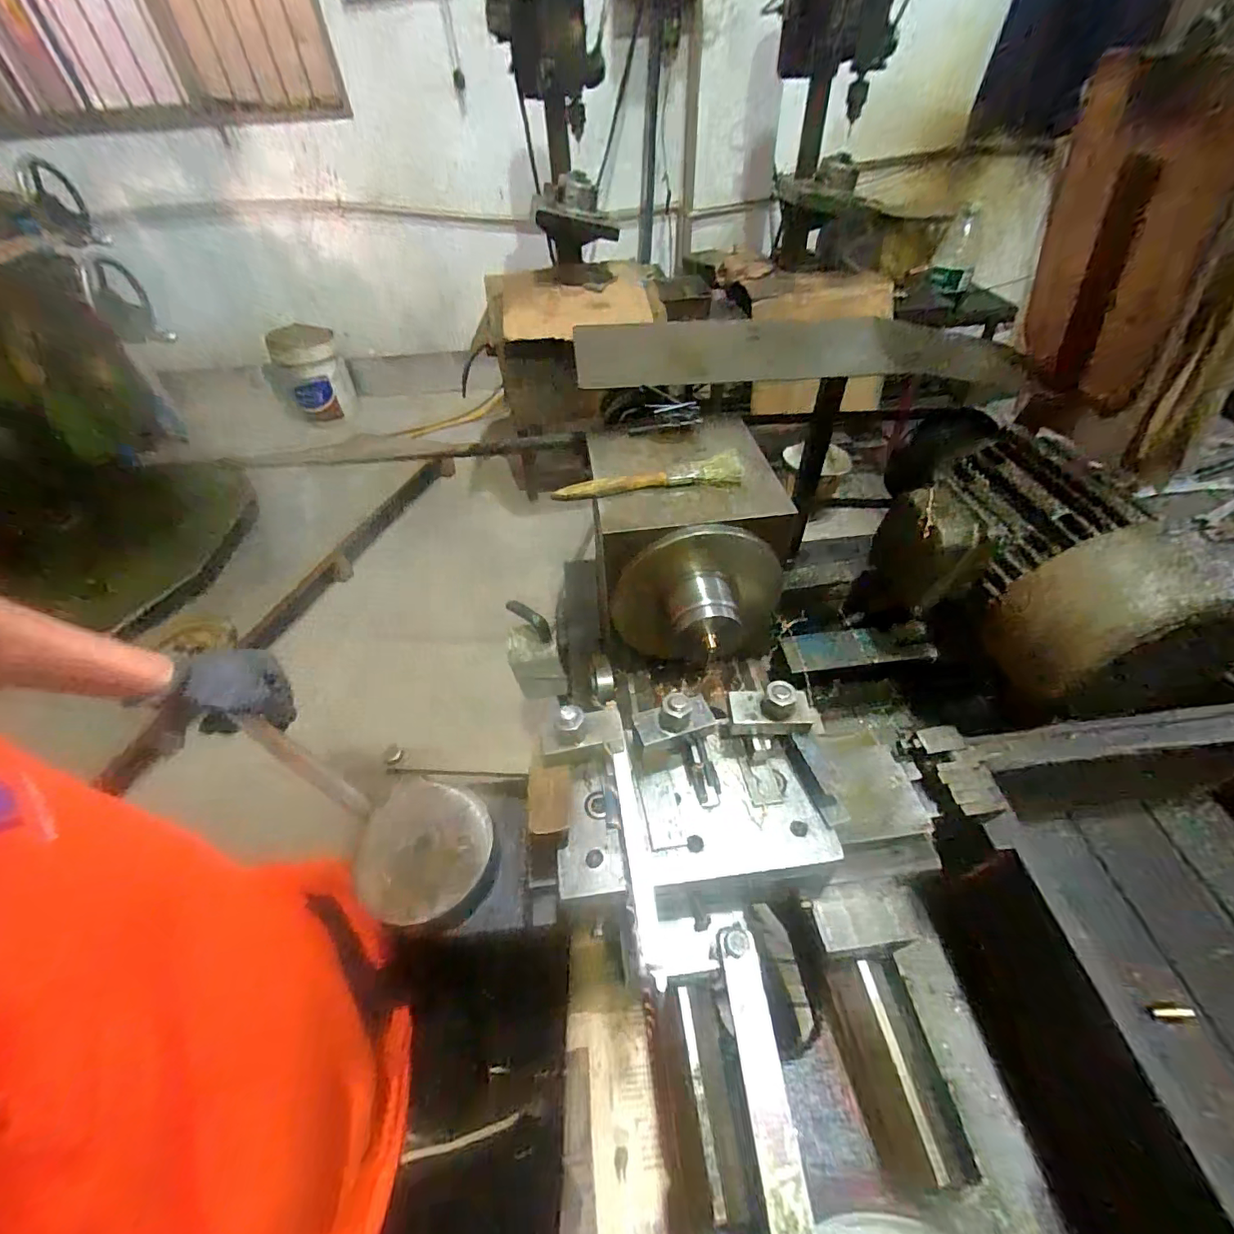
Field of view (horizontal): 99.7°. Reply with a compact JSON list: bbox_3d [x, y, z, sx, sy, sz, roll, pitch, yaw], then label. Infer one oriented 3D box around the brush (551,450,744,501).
[{"bbox_3d":[0.026,-0.114,0.427,0.153,0.019,0.024,-5,47,-1],"label":"brush"}]

